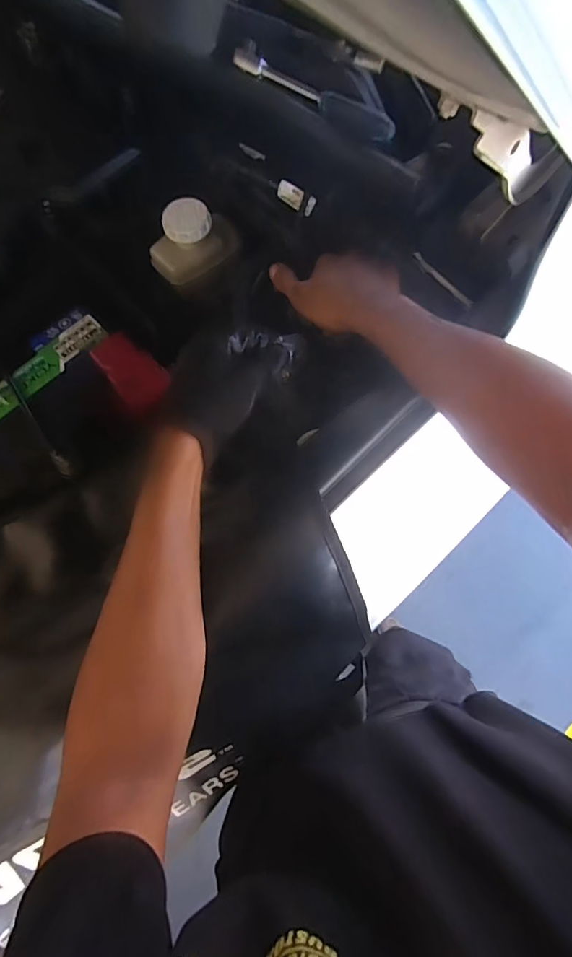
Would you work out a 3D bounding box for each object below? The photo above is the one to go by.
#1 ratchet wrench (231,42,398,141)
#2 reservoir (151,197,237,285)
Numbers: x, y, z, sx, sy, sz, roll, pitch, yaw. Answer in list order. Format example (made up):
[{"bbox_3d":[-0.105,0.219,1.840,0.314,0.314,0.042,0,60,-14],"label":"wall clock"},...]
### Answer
[{"bbox_3d":[0.027,-0.395,0.480,0.189,0.026,0.022,34,75,13],"label":"ratchet wrench"},{"bbox_3d":[-0.111,-0.296,0.573,0.114,0.063,0.060,-30,72,-9],"label":"reservoir"}]

